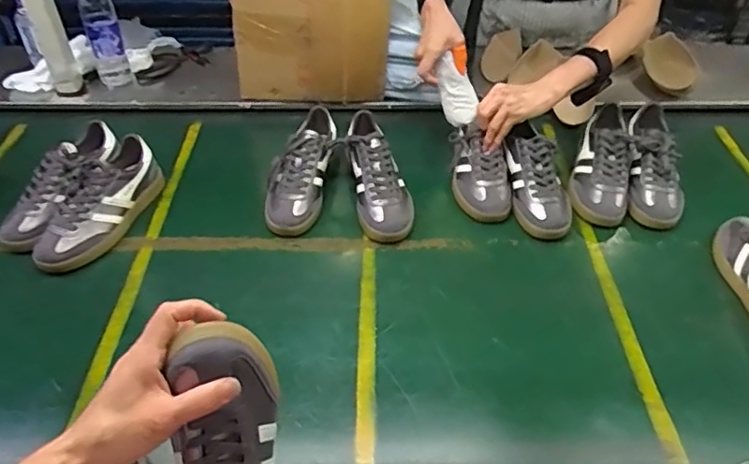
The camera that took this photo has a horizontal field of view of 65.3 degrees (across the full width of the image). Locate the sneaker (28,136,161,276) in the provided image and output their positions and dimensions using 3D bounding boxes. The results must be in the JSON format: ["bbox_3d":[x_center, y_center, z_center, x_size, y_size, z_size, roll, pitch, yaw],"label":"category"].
[{"bbox_3d":[-0.414,-0.043,0.869,0.084,0.089,0.233,13,48,11],"label":"sneaker"}]

